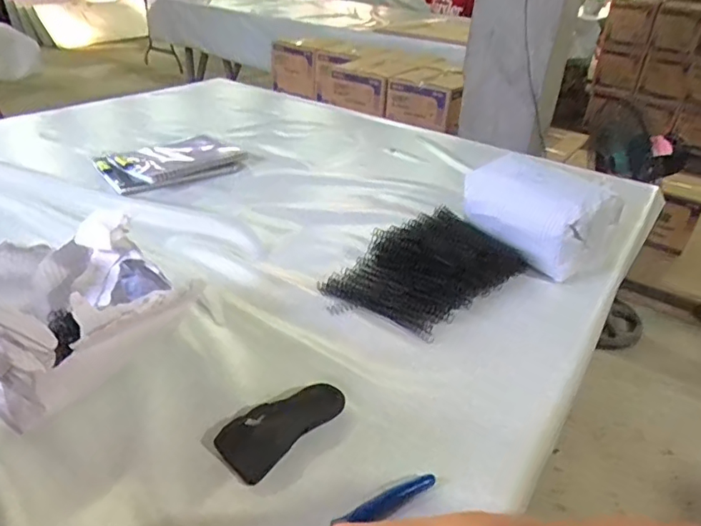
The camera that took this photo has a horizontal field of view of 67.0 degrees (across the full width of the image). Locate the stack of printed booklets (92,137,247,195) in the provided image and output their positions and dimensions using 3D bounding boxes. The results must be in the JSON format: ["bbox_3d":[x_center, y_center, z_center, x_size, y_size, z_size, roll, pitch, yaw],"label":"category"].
[{"bbox_3d":[-0.319,-0.182,0.977,0.248,0.029,0.142,-18,47,-32],"label":"stack of printed booklets"}]

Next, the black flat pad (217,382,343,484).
[{"bbox_3d":[-0.062,0.144,0.481,0.055,0.011,0.117,28,38,32],"label":"black flat pad"}]

